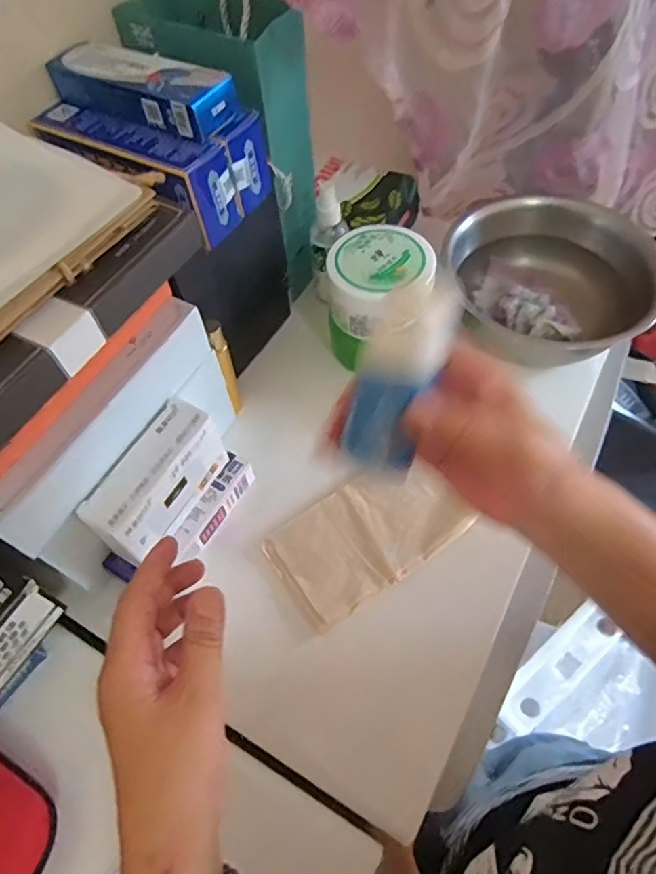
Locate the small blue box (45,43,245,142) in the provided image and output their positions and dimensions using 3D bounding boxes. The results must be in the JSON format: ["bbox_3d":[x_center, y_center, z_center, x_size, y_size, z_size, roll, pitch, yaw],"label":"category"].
[{"bbox_3d":[-0.131,-0.249,0.385,0.141,0.027,0.047,28,64,18],"label":"small blue box"}]

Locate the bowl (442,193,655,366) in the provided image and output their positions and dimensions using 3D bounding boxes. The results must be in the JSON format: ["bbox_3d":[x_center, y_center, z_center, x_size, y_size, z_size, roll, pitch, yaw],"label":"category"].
[{"bbox_3d":[0.228,-0.150,0.546,0.192,0.073,0.182,-1,59,2],"label":"bowl"}]

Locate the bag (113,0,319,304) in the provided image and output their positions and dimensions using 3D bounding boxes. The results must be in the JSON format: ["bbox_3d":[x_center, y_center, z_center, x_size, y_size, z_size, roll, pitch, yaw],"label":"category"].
[{"bbox_3d":[-0.080,-0.259,0.509,0.096,0.231,0.138,-41,66,-20],"label":"bag"}]

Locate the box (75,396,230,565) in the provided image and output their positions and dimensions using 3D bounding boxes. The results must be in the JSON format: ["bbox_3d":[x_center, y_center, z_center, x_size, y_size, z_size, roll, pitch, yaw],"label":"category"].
[{"bbox_3d":[-0.127,0.034,0.414,0.039,0.073,0.115,25,64,17],"label":"box"}]

